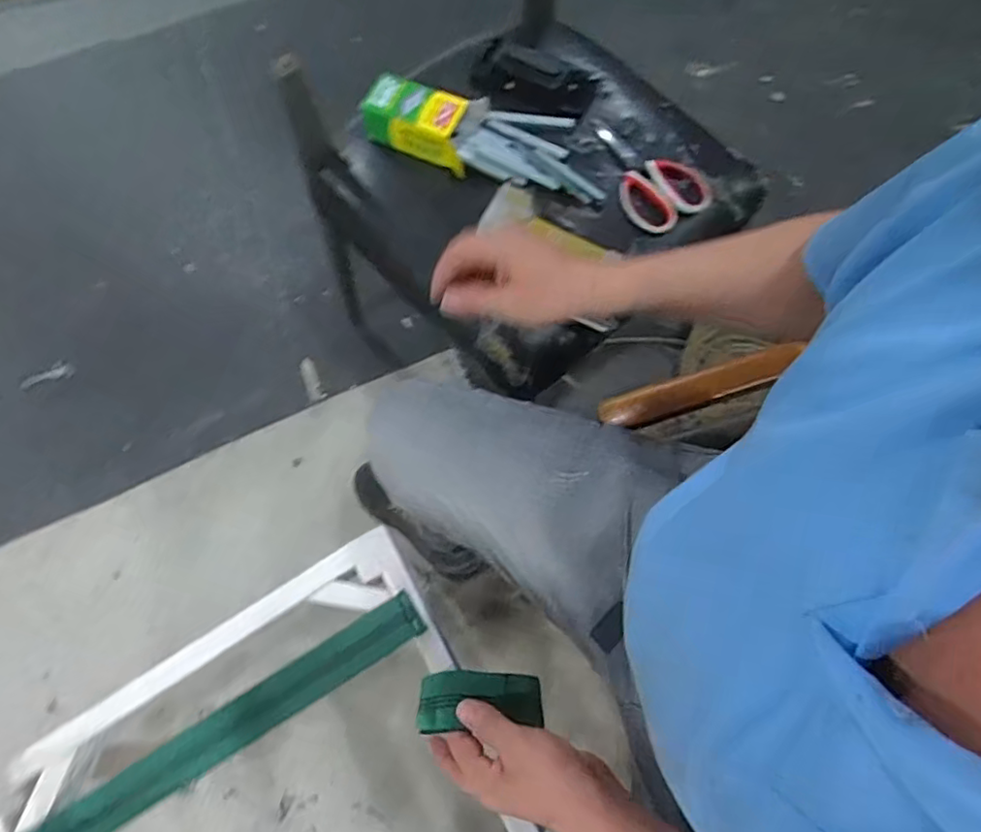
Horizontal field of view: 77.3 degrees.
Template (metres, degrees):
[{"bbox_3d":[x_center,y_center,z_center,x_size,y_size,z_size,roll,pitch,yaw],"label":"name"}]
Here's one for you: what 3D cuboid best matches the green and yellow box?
[{"bbox_3d":[-0.089,-0.377,0.785,0.142,0.064,0.063,22,71,8],"label":"green and yellow box"}]

